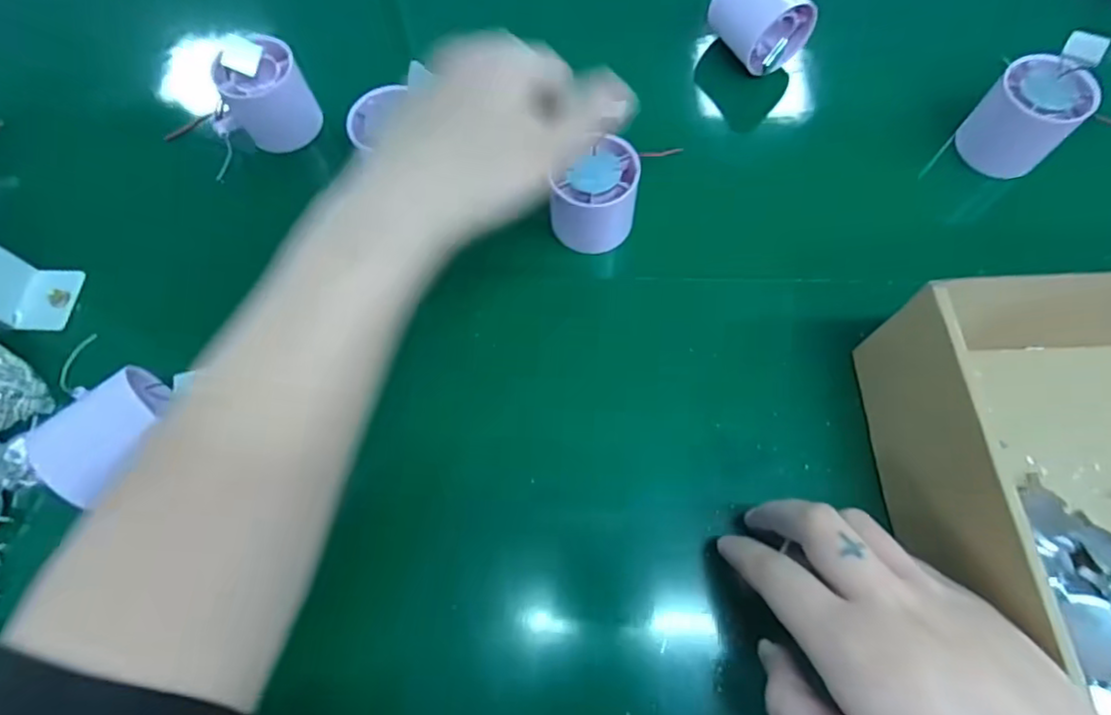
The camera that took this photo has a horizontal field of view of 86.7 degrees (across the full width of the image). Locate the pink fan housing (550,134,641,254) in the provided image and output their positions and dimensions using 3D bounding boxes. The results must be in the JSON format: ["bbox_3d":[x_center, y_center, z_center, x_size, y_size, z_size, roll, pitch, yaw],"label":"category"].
[{"bbox_3d":[0.024,-0.098,0.371,0.053,0.055,0.049,11,69,7],"label":"pink fan housing"}]

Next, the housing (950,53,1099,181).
[{"bbox_3d":[0.302,-0.156,0.382,0.053,0.056,0.052,32,73,14],"label":"housing"}]

